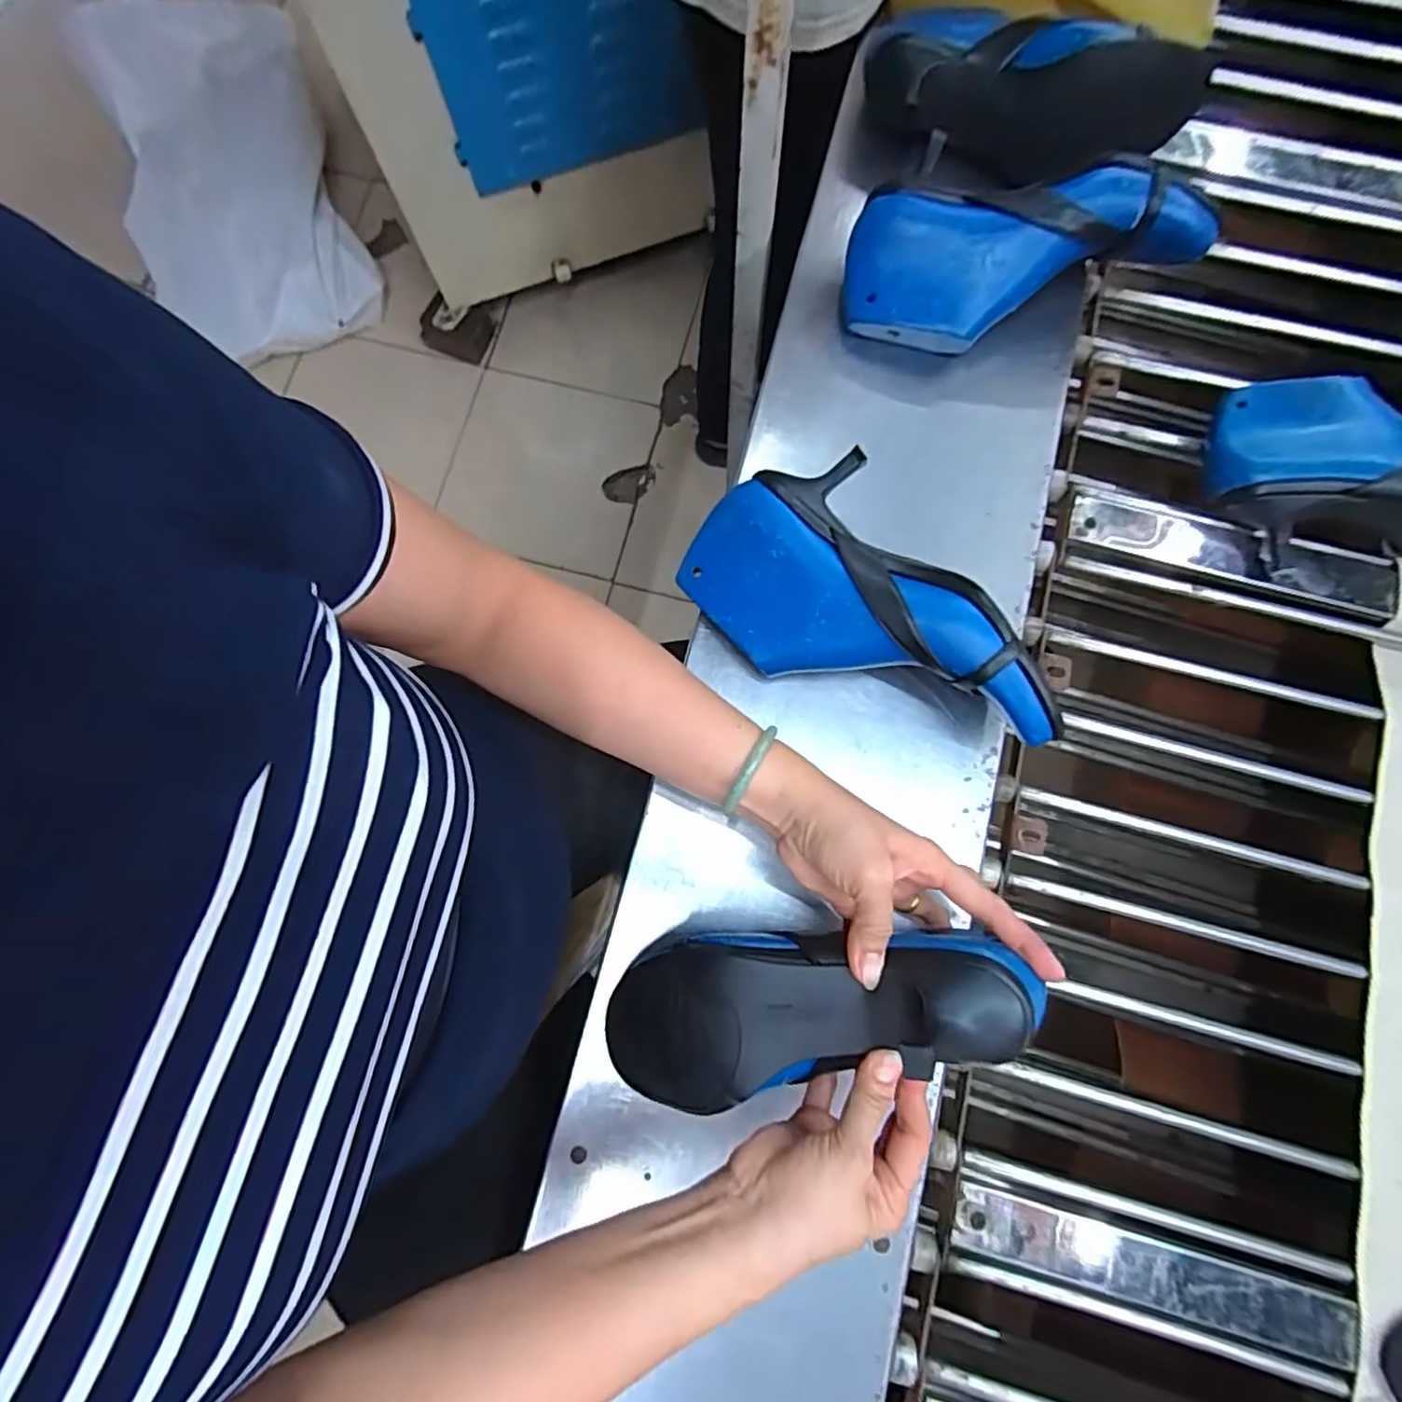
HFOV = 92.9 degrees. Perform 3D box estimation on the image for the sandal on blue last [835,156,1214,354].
[{"bbox_3d":[0.242,-0.332,0.507,0.256,0.081,0.110,3,77,3],"label":"sandal on blue last"}]

